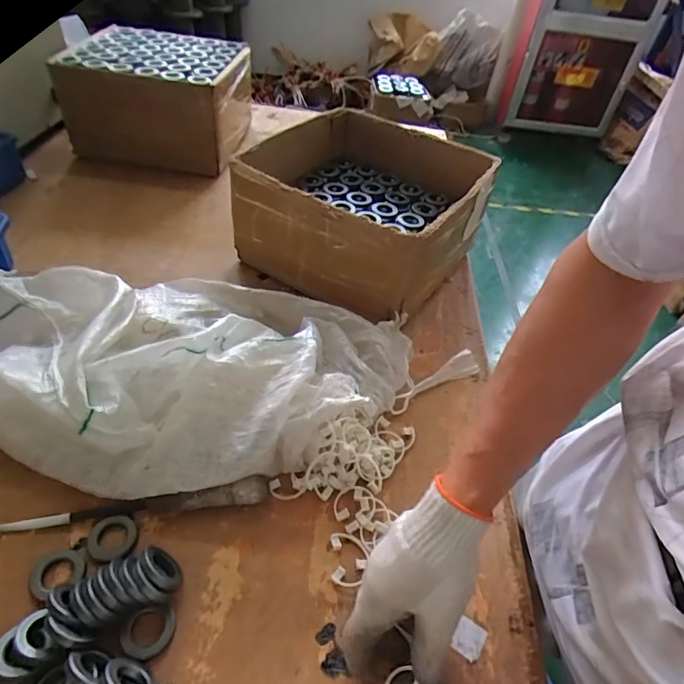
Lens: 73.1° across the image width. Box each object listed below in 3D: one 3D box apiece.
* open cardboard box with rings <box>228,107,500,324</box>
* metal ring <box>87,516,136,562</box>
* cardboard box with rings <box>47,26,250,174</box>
[{"bbox_3d":[0.042,-0.226,0.759,0.331,0.151,0.343,29,49,20],"label":"open cardboard box with rings"},{"bbox_3d":[-0.219,0.187,0.440,0.042,0.011,0.045,4,44,-4],"label":"metal ring"},{"bbox_3d":[-0.390,-0.534,1.010,0.319,0.182,0.341,7,45,-1],"label":"cardboard box with rings"}]

